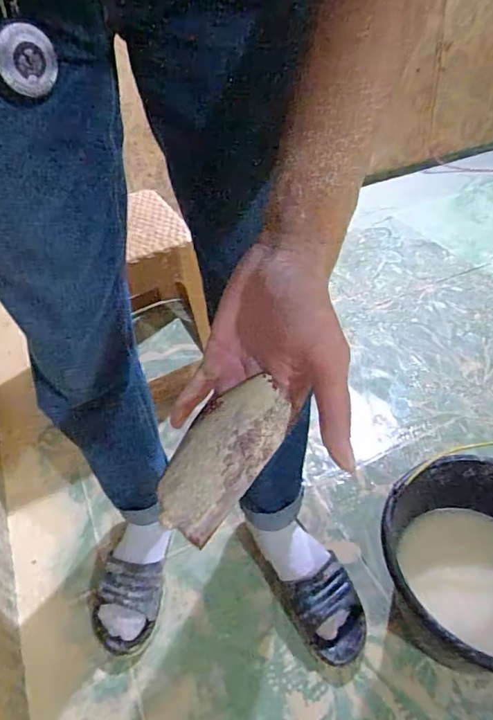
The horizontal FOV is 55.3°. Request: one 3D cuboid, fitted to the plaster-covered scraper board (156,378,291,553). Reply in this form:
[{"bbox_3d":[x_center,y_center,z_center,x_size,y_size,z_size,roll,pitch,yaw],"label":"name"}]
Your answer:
[{"bbox_3d":[-0.016,0.056,0.287,0.050,0.018,0.100,34,88,33],"label":"plaster-covered scraper board"}]

